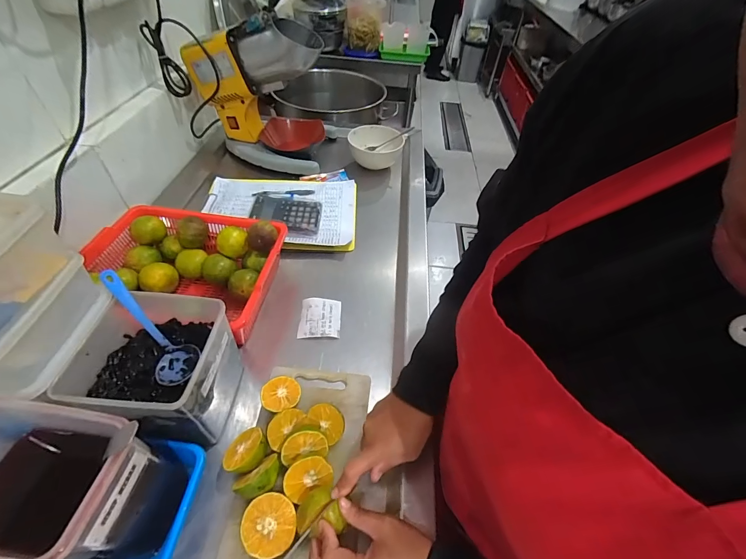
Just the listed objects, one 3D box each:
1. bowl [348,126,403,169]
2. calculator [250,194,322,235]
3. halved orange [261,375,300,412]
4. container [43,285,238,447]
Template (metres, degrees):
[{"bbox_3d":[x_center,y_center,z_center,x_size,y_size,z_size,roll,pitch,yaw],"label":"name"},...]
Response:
[{"bbox_3d":[0.005,-0.343,0.892,0.135,0.069,0.135,3,48,-3],"label":"bowl"},{"bbox_3d":[-0.181,-0.142,0.718,0.146,0.023,0.101,9,48,2],"label":"calculator"},{"bbox_3d":[-0.125,0.159,0.470,0.050,0.022,0.048,3,48,-3],"label":"halved orange"},{"bbox_3d":[-0.262,0.115,0.425,0.147,0.143,0.133,3,48,-3],"label":"container"}]

